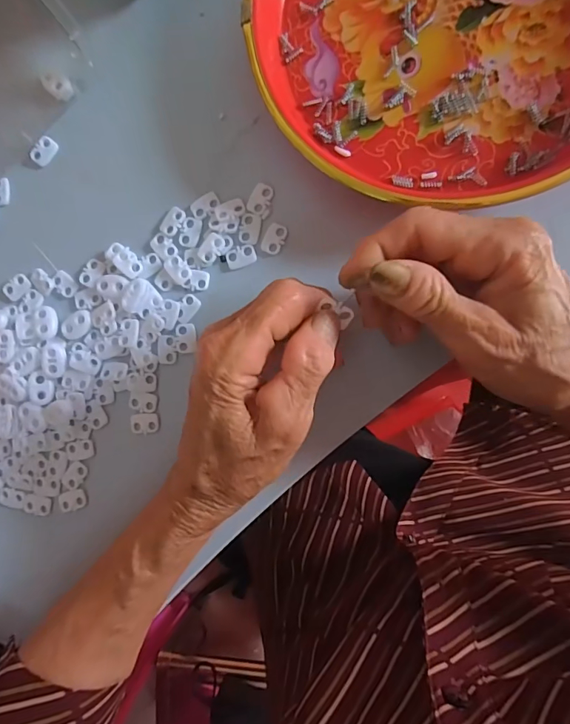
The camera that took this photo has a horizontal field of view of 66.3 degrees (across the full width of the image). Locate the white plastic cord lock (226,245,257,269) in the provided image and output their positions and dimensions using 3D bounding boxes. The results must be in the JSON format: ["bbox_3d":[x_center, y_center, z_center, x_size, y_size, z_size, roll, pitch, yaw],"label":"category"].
[{"bbox_3d":[-0.027,-0.064,0.264,0.018,0.004,0.012,-17,88,6],"label":"white plastic cord lock"}]

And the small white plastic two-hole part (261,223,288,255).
[{"bbox_3d":[-0.007,-0.074,0.261,0.012,0.004,0.018,29,93,6],"label":"small white plastic two-hole part"}]

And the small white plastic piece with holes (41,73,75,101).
[{"bbox_3d":[-0.147,-0.178,0.281,0.024,0.004,0.013,42,94,5],"label":"small white plastic piece with holes"}]

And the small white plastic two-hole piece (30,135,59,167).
[{"bbox_3d":[-0.158,-0.139,0.287,0.011,0.005,0.019,38,94,5],"label":"small white plastic two-hole piece"}]

